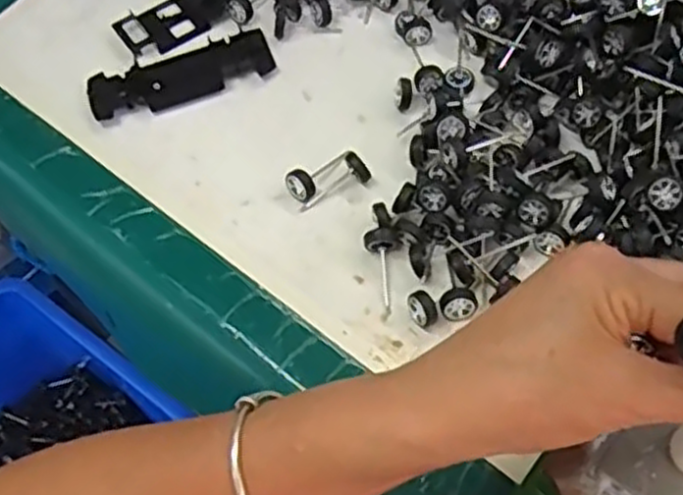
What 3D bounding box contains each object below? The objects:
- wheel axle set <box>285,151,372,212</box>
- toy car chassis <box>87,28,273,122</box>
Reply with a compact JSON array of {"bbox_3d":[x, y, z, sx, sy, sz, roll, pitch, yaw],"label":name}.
[{"bbox_3d":[-0.008,-0.041,0.474,0.046,0.019,0.024,-30,60,-12],"label":"wheel axle set"},{"bbox_3d":[-0.110,-0.119,0.536,0.124,0.009,0.047,-17,58,-5],"label":"toy car chassis"}]

